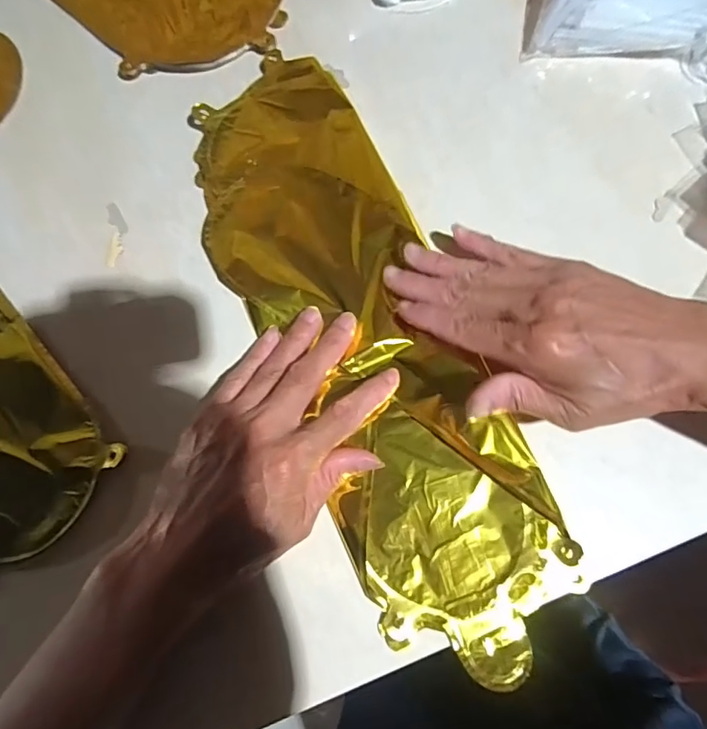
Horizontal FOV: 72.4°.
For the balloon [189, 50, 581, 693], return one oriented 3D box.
[{"bbox_3d":[0.007,-0.021,0.319,0.129,0.013,0.416,-23,77,-4],"label":"balloon"}]

